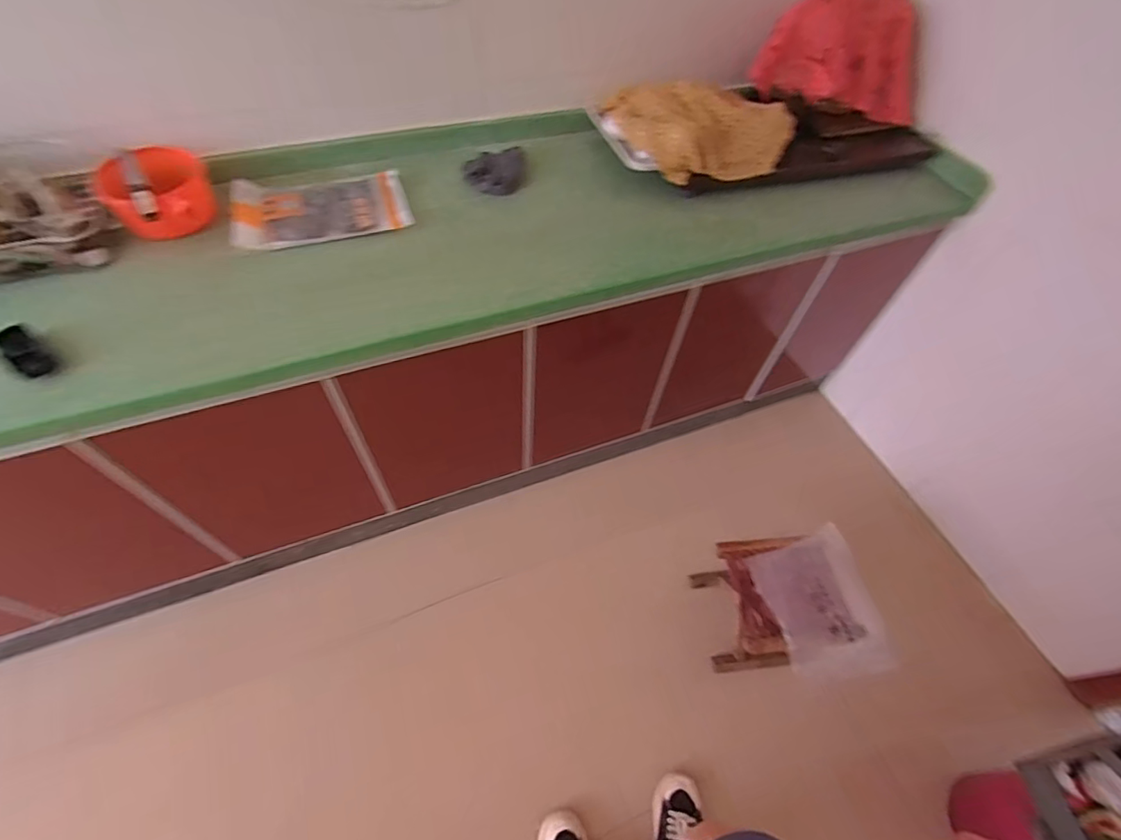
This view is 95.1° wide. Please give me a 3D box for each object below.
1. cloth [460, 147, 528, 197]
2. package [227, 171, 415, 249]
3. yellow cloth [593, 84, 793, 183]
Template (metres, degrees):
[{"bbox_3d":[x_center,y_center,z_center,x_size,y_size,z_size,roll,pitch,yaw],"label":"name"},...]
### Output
[{"bbox_3d":[-0.143,-0.544,1.116,0.138,0.039,0.145,-1,55,-5],"label":"cloth"},{"bbox_3d":[-0.466,-0.420,1.003,0.318,0.029,0.187,-15,58,-14],"label":"package"},{"bbox_3d":[0.320,-0.681,1.182,0.390,0.098,0.318,-13,57,-13],"label":"yellow cloth"}]

